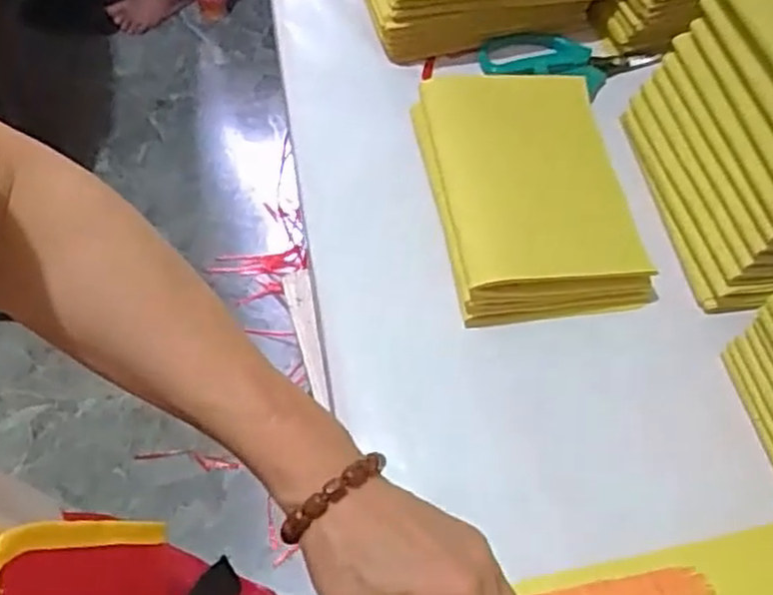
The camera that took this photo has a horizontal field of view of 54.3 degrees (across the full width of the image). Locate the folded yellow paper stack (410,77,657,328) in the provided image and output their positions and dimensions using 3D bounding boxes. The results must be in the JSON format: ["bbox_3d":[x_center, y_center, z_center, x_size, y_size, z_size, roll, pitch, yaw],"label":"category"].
[{"bbox_3d":[0.086,-0.067,0.474,0.111,0.043,0.161,-9,60,-6],"label":"folded yellow paper stack"}]

